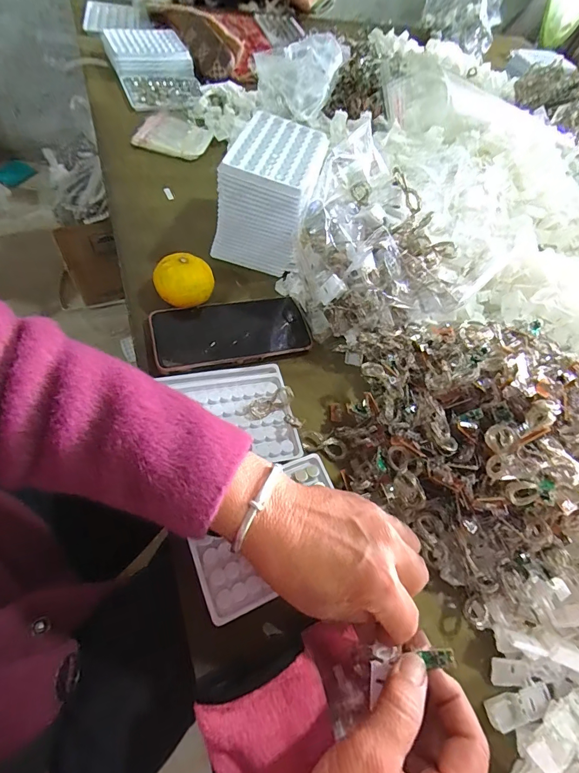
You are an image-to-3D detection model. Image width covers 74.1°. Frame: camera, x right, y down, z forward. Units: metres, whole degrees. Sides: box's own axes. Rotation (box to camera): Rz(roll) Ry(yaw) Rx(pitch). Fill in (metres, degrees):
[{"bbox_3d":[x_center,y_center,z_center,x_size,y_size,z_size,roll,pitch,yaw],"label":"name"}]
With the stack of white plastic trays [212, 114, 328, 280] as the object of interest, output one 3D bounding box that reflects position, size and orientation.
[{"bbox_3d":[-0.022,-0.224,0.461,0.097,0.119,0.129,20,59,1],"label":"stack of white plastic trays"}]

